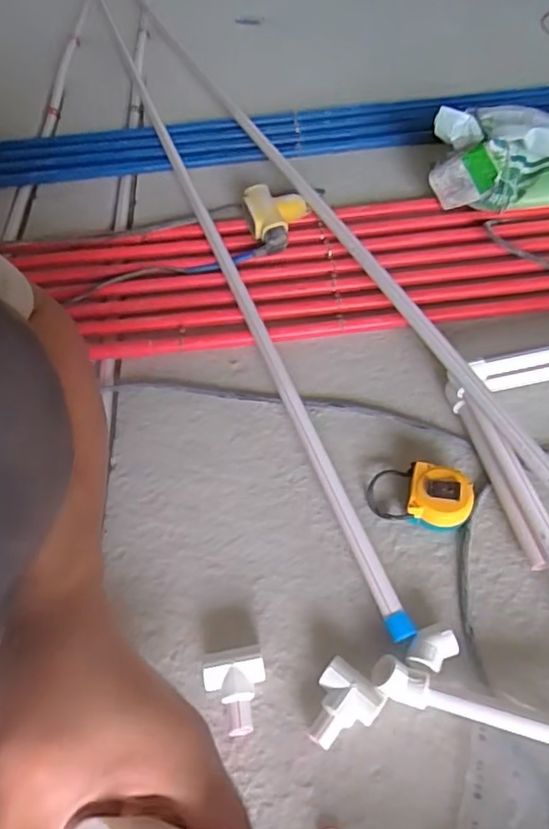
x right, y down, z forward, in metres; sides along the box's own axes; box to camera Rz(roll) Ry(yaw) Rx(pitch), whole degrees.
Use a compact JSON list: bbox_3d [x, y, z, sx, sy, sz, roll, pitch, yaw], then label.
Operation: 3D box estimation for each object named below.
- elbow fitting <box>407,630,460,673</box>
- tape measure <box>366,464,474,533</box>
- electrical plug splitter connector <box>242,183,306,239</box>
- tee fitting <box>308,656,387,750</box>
[{"bbox_3d":[0.139,0.210,0.499,0.043,0.028,0.031,-33,57,-20],"label":"elbow fitting"},{"bbox_3d":[0.152,0.083,0.588,0.103,0.040,0.058,13,55,14],"label":"tape measure"},{"bbox_3d":[0.002,-0.307,0.862,0.097,0.053,0.092,-2,52,3],"label":"electrical plug splitter connector"},{"bbox_3d":[0.055,0.251,0.476,0.053,0.030,0.063,32,61,25],"label":"tee fitting"}]

